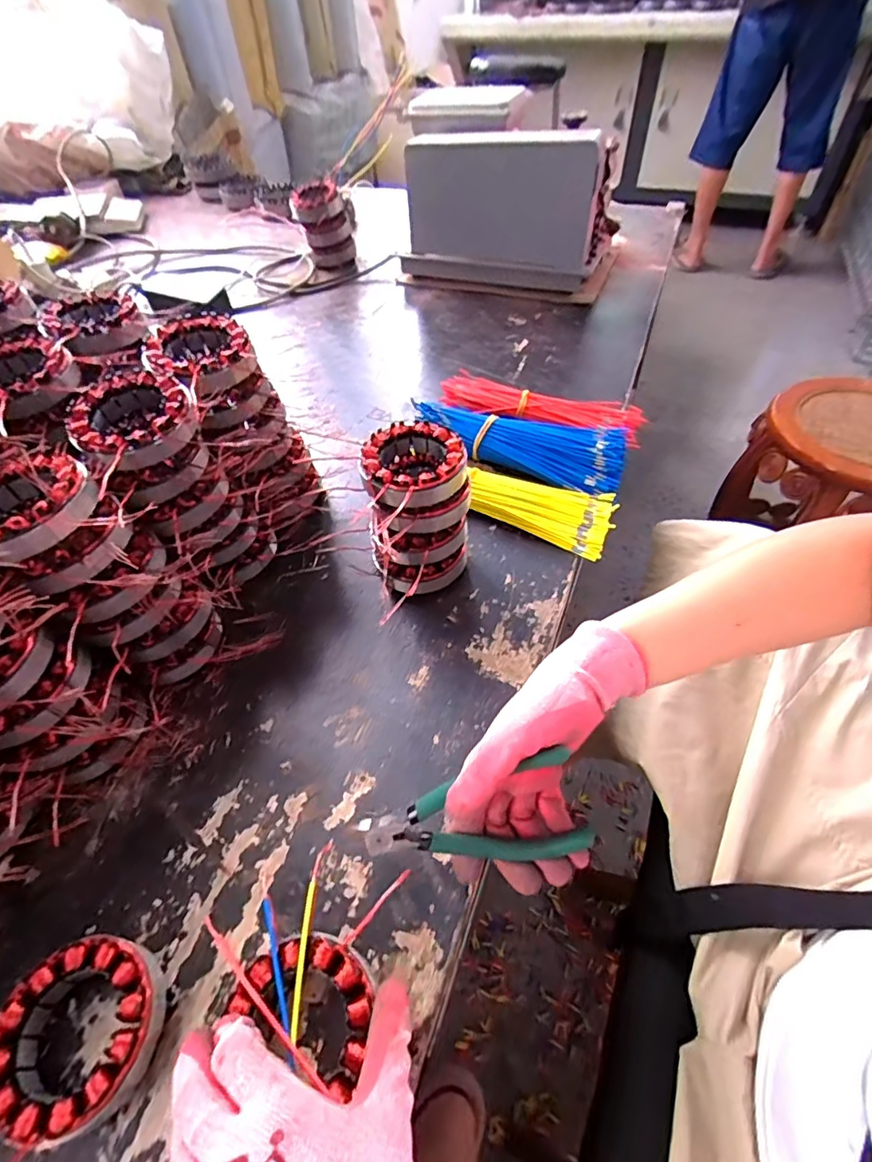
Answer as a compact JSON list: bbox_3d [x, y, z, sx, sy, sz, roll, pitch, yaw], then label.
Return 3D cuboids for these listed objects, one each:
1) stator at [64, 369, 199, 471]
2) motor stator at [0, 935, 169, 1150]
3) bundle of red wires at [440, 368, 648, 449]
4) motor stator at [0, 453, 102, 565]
[{"bbox_3d":[-0.232,-0.124,0.404,0.086,0.029,0.091,-27,54,-18],"label":"stator"},{"bbox_3d":[-0.204,0.255,0.300,0.084,0.029,0.085,-2,51,2],"label":"motor stator"},{"bbox_3d":[0.129,-0.216,0.653,0.246,0.026,0.067,19,54,18],"label":"bundle of red wires"},{"bbox_3d":[-0.272,-0.051,0.352,0.094,0.028,0.086,27,57,23],"label":"motor stator"}]

